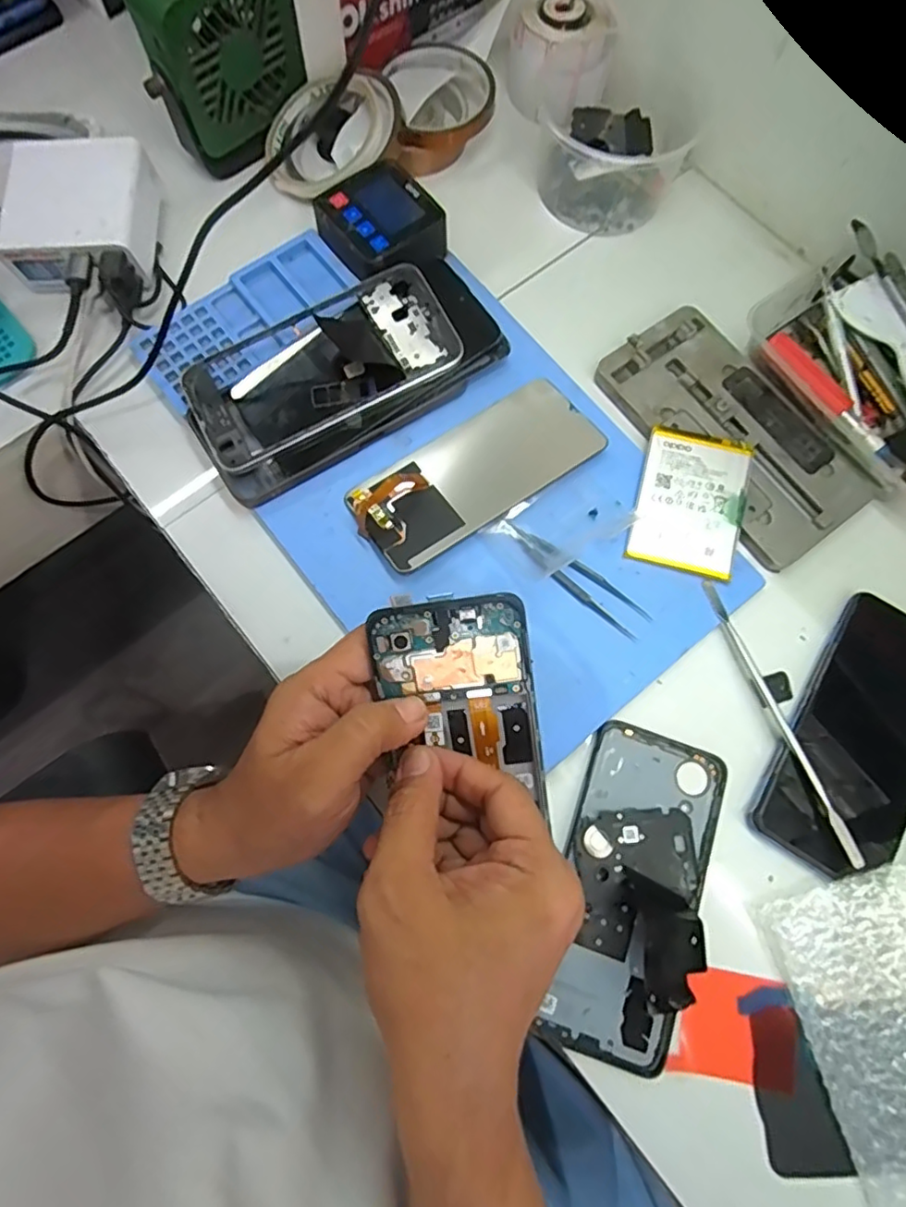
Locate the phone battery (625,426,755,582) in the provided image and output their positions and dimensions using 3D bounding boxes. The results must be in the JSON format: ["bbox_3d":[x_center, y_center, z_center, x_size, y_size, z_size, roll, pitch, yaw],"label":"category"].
[{"bbox_3d":[0.148,-0.065,0.369,0.064,0.009,0.090,14,75,3],"label":"phone battery"}]

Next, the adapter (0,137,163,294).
[{"bbox_3d":[-0.247,-0.257,0.396,0.094,0.037,0.101,0,75,-1],"label":"adapter"}]

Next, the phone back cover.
[{"bbox_3d":[0.098,0.152,0.316,0.076,0.007,0.162,15,75,3],"label":"phone back cover"}]

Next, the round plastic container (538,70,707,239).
[{"bbox_3d":[0.118,-0.335,0.434,0.103,0.048,0.117,30,76,7],"label":"round plastic container"}]

